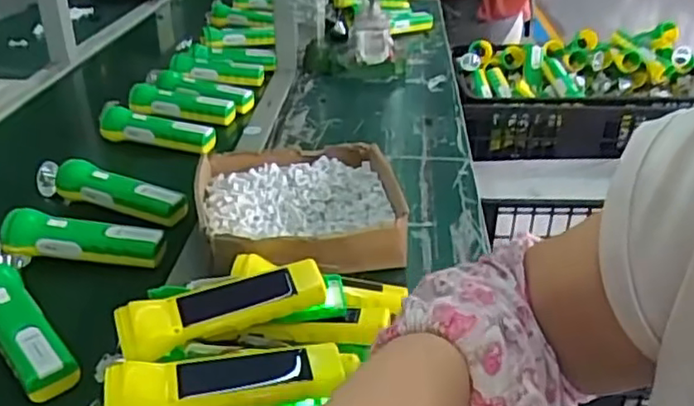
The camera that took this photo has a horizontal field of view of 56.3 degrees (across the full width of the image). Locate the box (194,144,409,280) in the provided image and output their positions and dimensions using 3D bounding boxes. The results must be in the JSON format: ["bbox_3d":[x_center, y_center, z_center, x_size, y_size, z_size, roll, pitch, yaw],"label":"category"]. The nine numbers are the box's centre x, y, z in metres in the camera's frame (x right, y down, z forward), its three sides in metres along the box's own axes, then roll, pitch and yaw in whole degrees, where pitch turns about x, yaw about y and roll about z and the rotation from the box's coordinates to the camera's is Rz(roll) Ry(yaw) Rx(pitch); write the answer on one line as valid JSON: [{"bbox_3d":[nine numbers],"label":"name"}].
[{"bbox_3d":[-0.049,0.011,0.718,0.209,0.072,0.194,-9,31,-16],"label":"box"}]

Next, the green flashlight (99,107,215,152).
[{"bbox_3d":[-0.271,-0.106,0.922,0.180,0.038,0.044,8,31,13],"label":"green flashlight"}]

